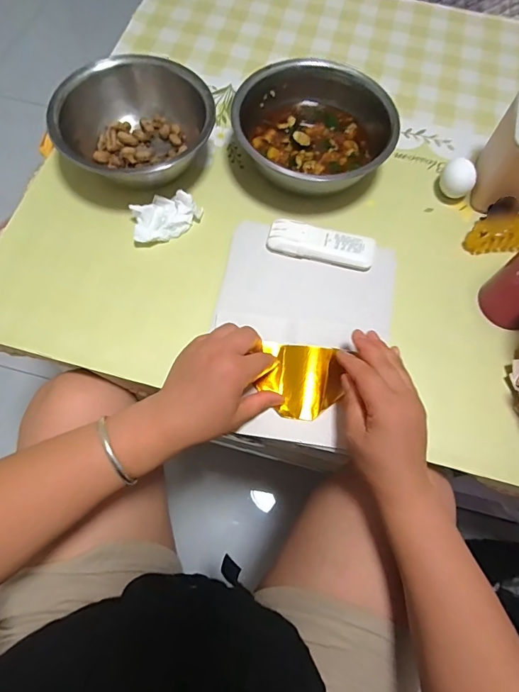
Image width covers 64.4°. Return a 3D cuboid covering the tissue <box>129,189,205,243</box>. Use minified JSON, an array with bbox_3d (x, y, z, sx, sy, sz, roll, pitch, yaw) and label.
[{"bbox_3d":[-0.118,-0.157,0.499,0.057,0.022,0.082,40,73,13],"label":"tissue"}]

